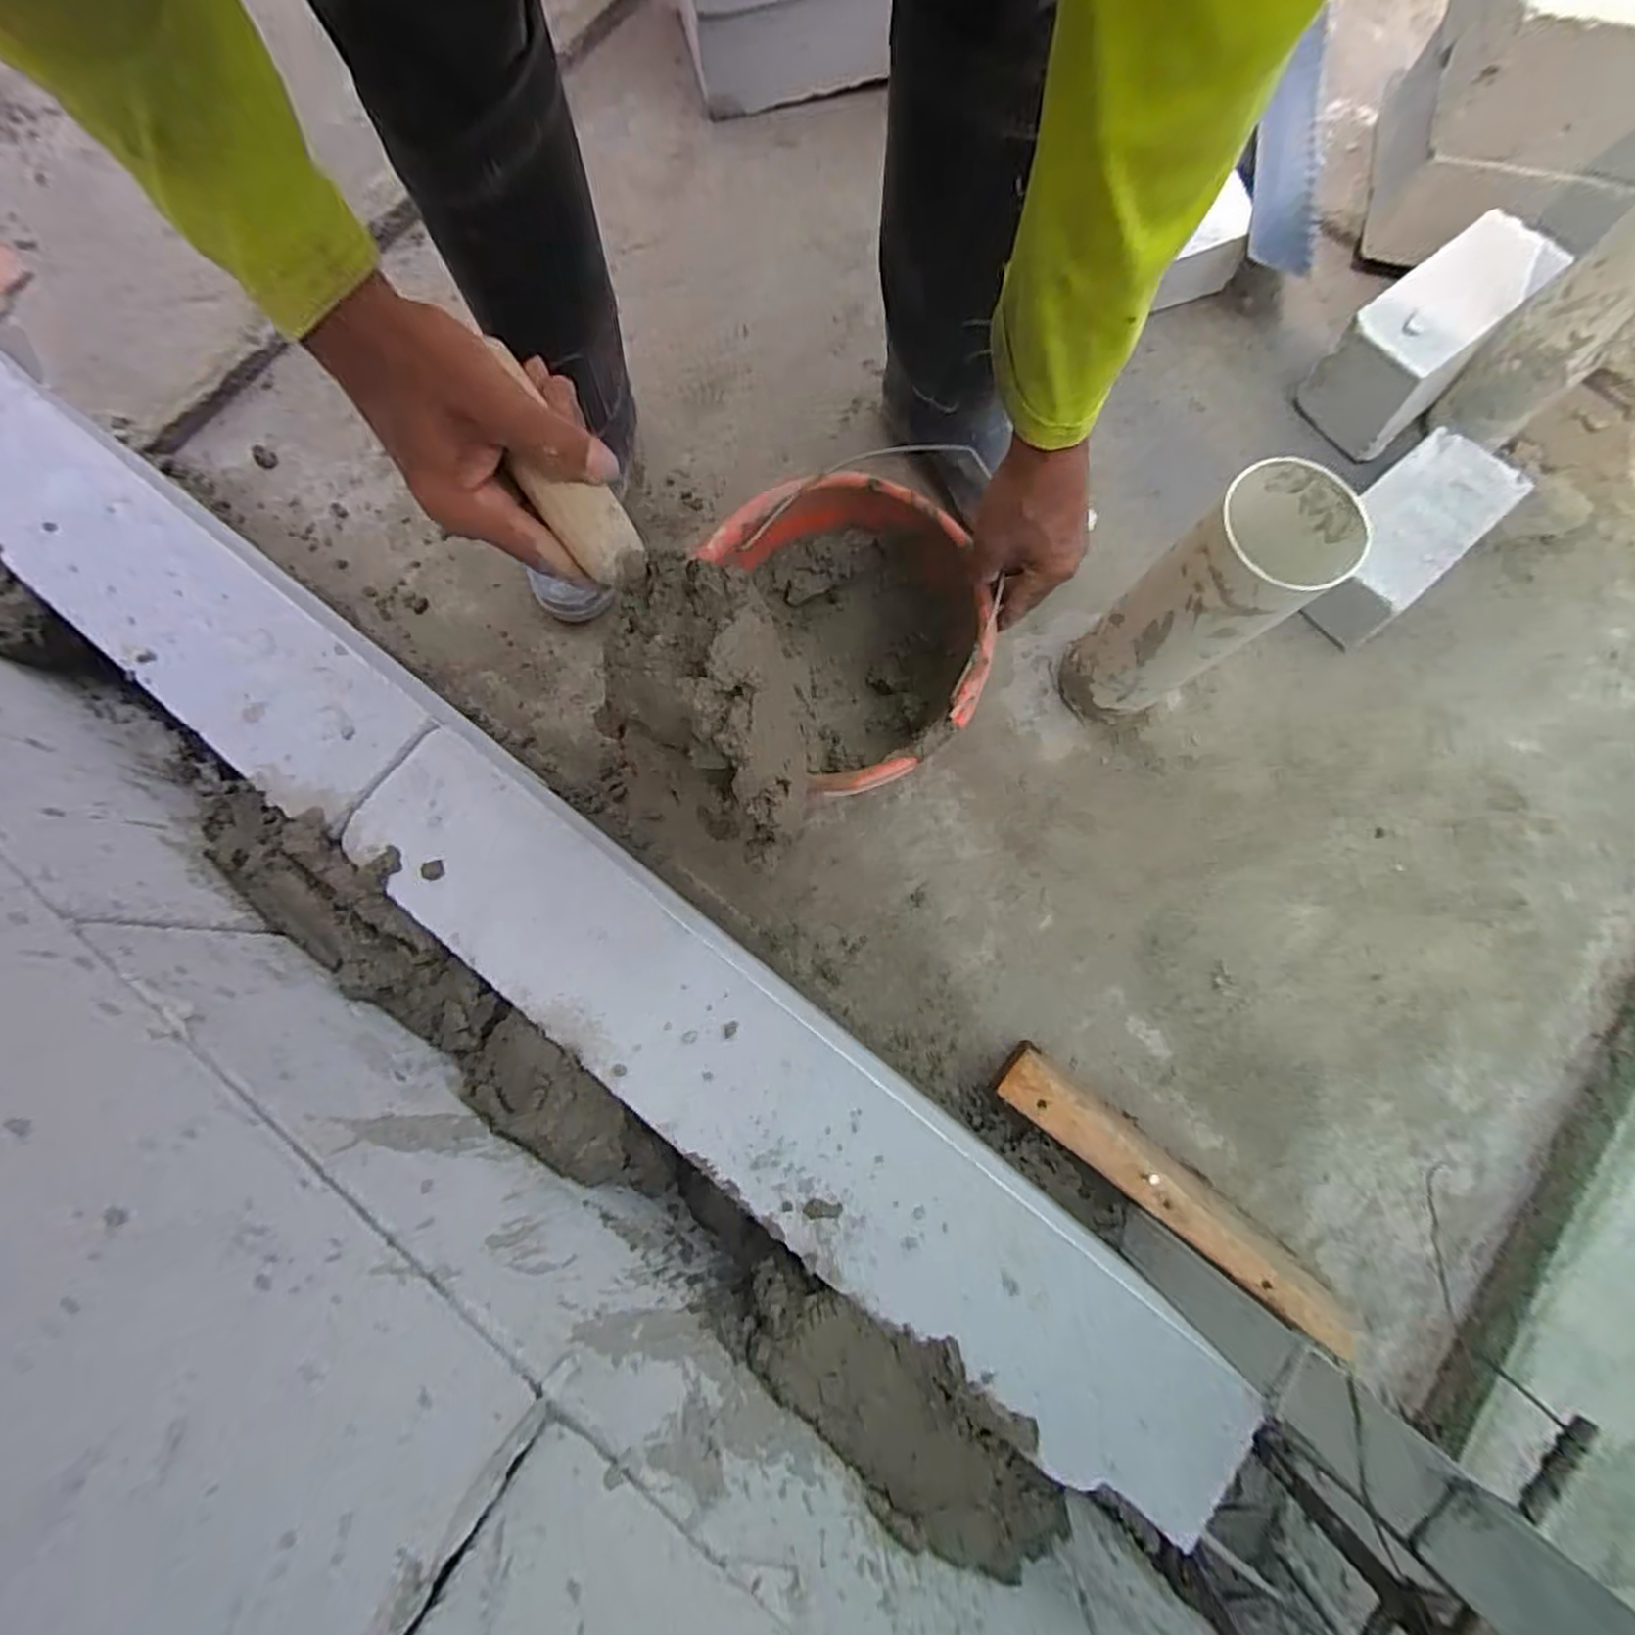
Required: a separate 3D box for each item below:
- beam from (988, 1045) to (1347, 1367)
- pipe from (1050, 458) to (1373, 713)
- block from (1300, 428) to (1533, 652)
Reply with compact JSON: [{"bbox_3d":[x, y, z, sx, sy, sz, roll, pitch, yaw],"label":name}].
[{"bbox_3d":[0.281,0.300,0.575,0.319,0.040,0.054,37,79,7],"label":"beam"},{"bbox_3d":[0.284,-0.150,0.561,0.088,0.263,0.084,0,77,-1],"label":"pipe"},{"bbox_3d":[0.549,-0.267,0.687,0.213,0.071,0.101,-41,81,-7],"label":"block"}]

